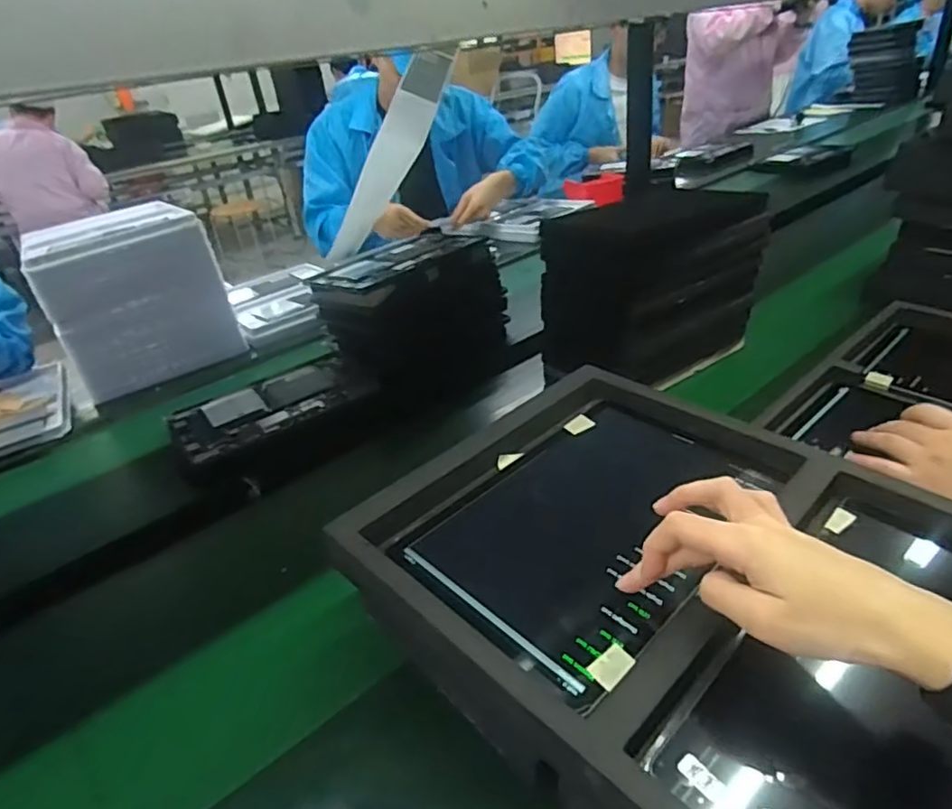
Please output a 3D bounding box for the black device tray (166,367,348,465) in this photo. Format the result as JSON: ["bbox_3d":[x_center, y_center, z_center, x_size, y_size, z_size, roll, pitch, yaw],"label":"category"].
[{"bbox_3d":[-0.290,0.005,0.822,0.219,0.018,0.157,-25,36,-27],"label":"black device tray"}]

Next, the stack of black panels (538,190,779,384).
[{"bbox_3d":[0.218,-0.155,0.790,0.242,0.204,0.165,-25,36,-27],"label":"stack of black panels"}]

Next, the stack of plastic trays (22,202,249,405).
[{"bbox_3d":[-0.560,-0.184,1.004,0.243,0.215,0.234,-25,36,-26],"label":"stack of plastic trays"}]

